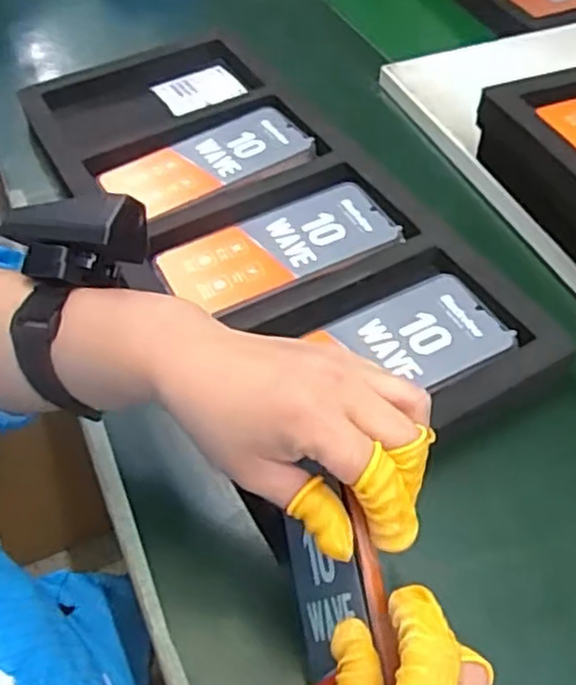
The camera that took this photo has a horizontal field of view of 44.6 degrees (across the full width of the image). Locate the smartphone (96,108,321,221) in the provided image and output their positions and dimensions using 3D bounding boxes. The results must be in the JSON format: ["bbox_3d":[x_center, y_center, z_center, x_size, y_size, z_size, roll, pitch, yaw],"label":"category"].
[{"bbox_3d":[-0.065,-0.147,0.581,0.164,0.014,0.074,-26,55,-18],"label":"smartphone"}]

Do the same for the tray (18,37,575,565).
[{"bbox_3d":[-0.038,-0.098,0.541,0.208,0.023,0.485,-25,55,-17],"label":"tray"}]

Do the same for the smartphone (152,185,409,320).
[{"bbox_3d":[-0.008,-0.071,0.513,0.169,0.004,0.074,-21,54,-14],"label":"smartphone"}]

